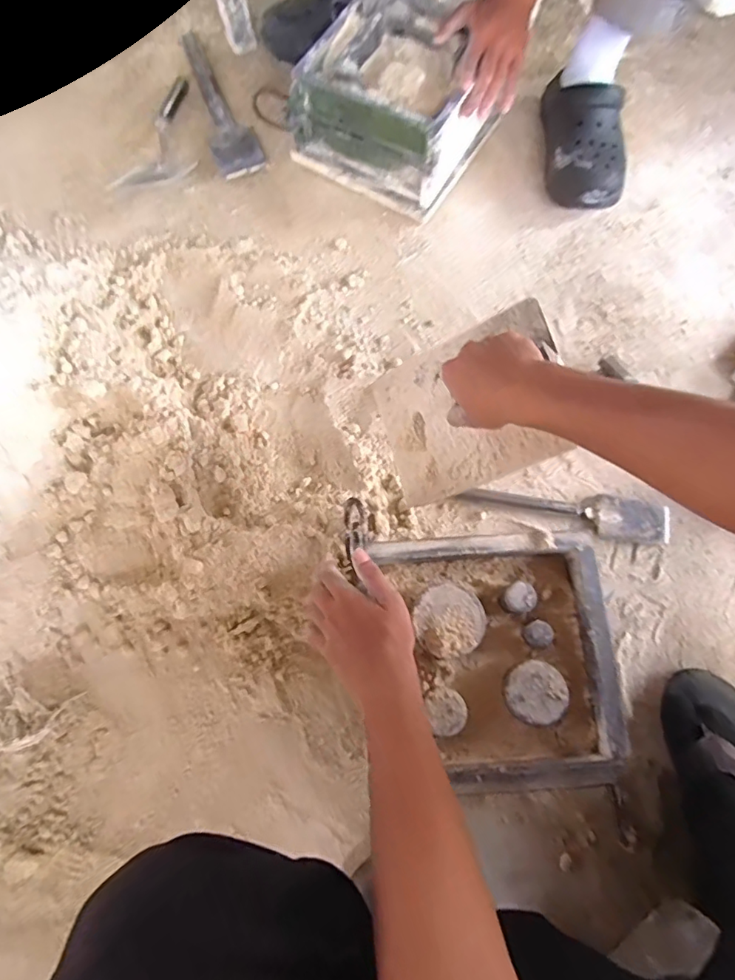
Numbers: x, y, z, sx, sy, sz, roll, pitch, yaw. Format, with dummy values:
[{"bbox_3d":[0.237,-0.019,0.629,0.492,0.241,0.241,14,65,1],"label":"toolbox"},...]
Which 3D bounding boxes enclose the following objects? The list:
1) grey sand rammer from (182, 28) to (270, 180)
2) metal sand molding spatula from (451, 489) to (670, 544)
[{"bbox_3d":[-0.253,-0.654,0.877,0.078,0.035,0.327,-21,76,-6],"label":"grey sand rammer"},{"bbox_3d":[0.256,0.027,0.687,0.270,0.017,0.052,8,74,2],"label":"metal sand molding spatula"}]

